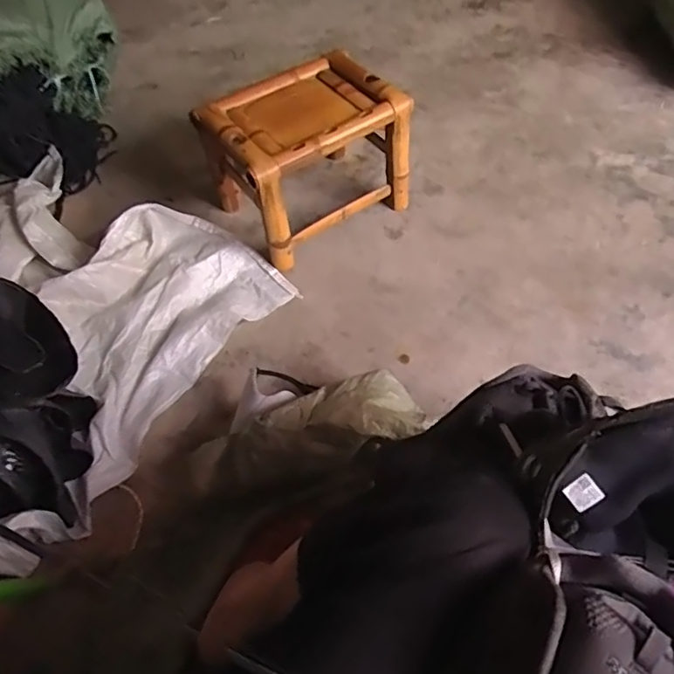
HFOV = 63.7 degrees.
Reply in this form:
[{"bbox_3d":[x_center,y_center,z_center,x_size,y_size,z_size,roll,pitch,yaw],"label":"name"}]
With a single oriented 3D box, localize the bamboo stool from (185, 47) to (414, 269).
[{"bbox_3d":[-0.075,-0.386,1.170,0.350,0.267,0.317,-32,61,-20],"label":"bamboo stool"}]

